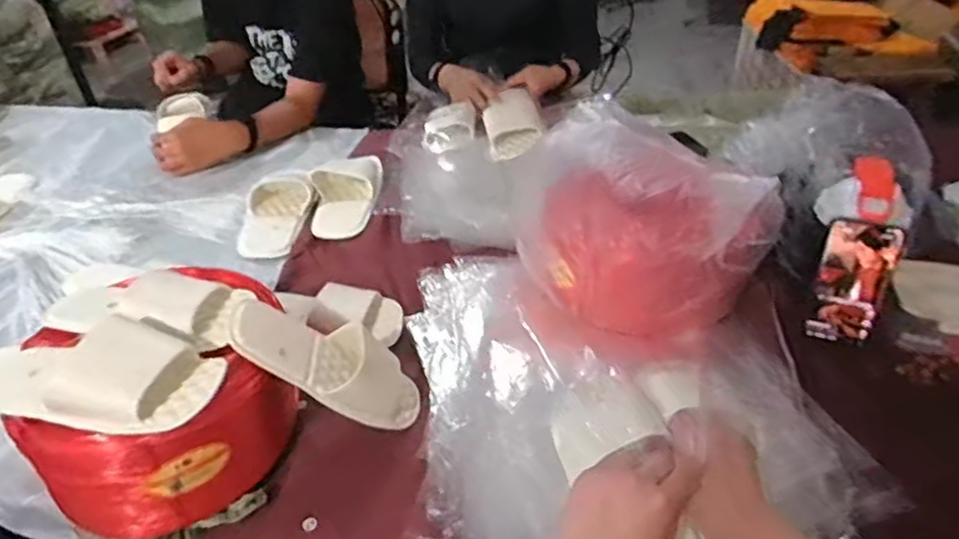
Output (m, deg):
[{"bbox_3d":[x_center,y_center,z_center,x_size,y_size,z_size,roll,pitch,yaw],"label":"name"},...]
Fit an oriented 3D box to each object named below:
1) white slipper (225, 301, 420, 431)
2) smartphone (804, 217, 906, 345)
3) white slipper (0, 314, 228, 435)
[{"bbox_3d":[-0.149,0.093,0.676,0.226,0.054,0.098,31,28,-26],"label":"white slipper"},{"bbox_3d":[0.434,0.016,0.745,0.074,0.152,0.015,6,29,19],"label":"smartphone"},{"bbox_3d":[-0.373,0.086,0.586,0.278,0.056,0.103,6,38,11],"label":"white slipper"}]

